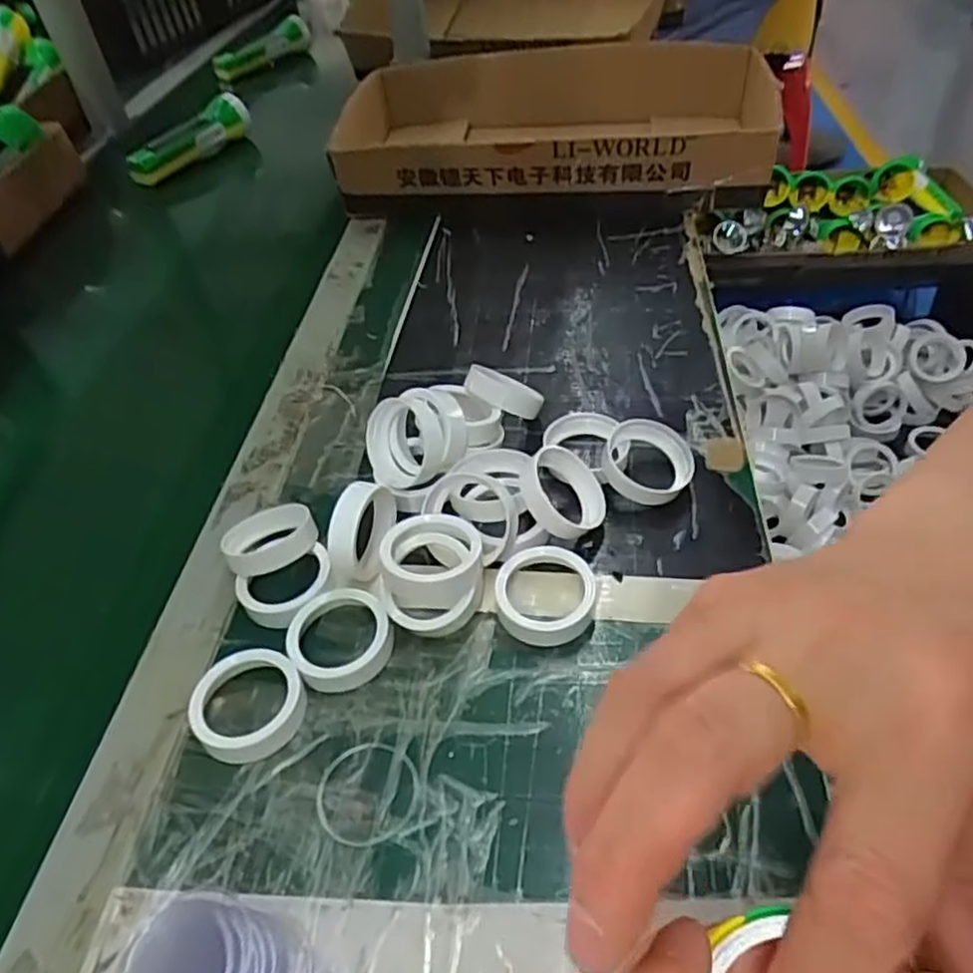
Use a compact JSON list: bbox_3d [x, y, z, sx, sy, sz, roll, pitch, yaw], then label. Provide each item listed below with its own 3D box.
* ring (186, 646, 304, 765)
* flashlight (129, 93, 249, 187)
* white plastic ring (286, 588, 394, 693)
[{"bbox_3d":[-0.117,0.107,0.356,0.052,0.018,0.048,-3,45,3],"label":"ring"},{"bbox_3d":[-0.362,-0.427,0.881,0.037,0.051,0.160,25,53,27],"label":"flashlight"},{"bbox_3d":[-0.076,0.080,0.379,0.052,0.018,0.049,-3,45,3],"label":"white plastic ring"}]

